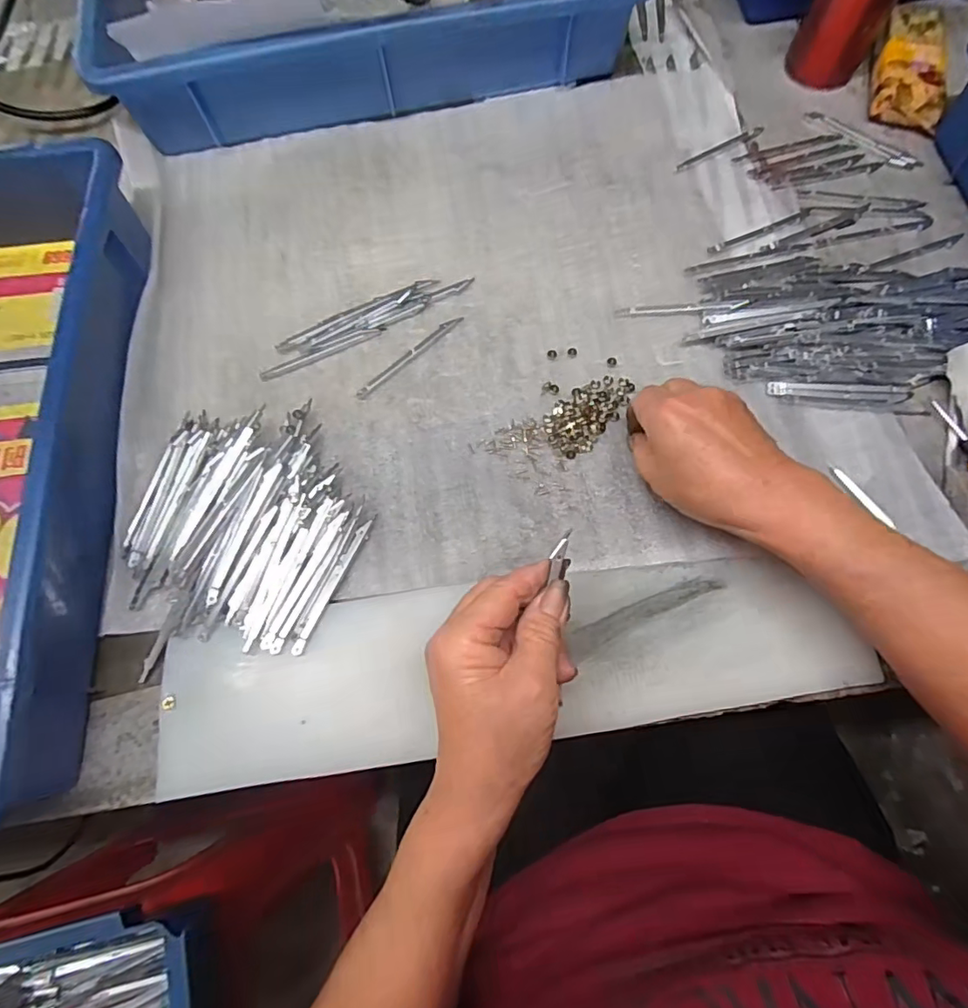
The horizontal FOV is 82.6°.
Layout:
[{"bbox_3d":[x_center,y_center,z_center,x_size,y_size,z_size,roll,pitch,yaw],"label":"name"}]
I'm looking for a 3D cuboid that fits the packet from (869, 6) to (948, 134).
[{"bbox_3d":[0.349,-0.357,0.453,0.054,0.036,0.104,15,72,7],"label":"packet"}]

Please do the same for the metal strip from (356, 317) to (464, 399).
[{"bbox_3d":[-0.054,-0.109,0.399,0.095,0.005,0.008,-41,76,-11],"label":"metal strip"}]

